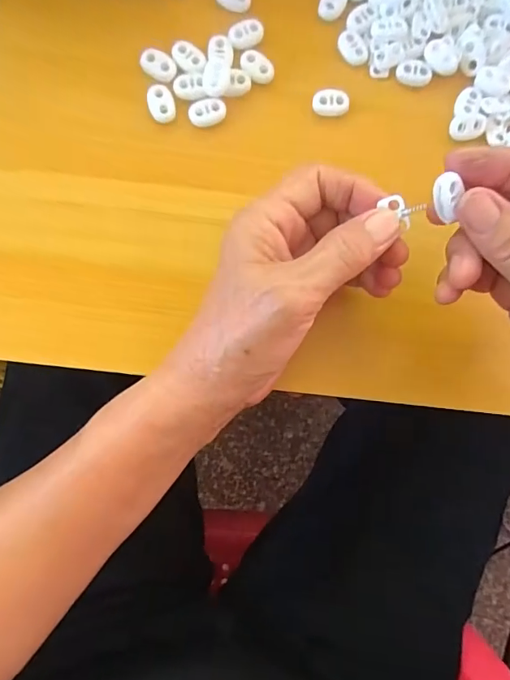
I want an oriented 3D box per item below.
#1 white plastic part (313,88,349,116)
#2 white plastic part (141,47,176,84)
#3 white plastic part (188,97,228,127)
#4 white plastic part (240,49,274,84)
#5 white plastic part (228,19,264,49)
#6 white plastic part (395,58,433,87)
[{"bbox_3d":[0.047,-0.146,0.284,0.022,0.006,0.013,0,84,-4],"label":"white plastic part"},{"bbox_3d":[-0.058,-0.165,0.276,0.021,0.004,0.016,27,83,-1],"label":"white plastic part"},{"bbox_3d":[-0.028,-0.138,0.278,0.023,0.006,0.014,-16,86,-6],"label":"white plastic part"},{"bbox_3d":[0.001,-0.167,0.281,0.022,0.004,0.015,30,83,-1],"label":"white plastic part"},{"bbox_3d":[-0.005,-0.189,0.282,0.022,0.004,0.016,-28,87,-7],"label":"white plastic part"},{"bbox_3d":[0.100,-0.168,0.289,0.022,0.004,0.014,11,83,-3],"label":"white plastic part"}]

